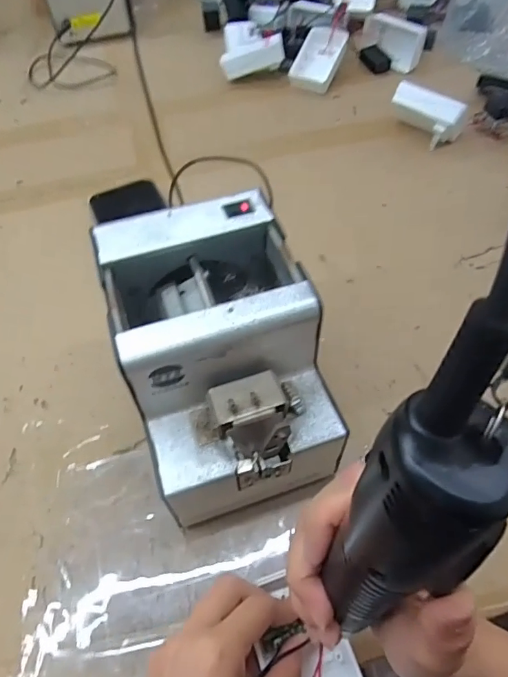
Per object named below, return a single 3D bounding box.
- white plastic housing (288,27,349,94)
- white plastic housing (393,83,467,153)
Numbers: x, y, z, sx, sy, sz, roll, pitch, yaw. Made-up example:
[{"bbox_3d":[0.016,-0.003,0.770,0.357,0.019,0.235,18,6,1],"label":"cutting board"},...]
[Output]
[{"bbox_3d":[0.093,-0.399,0.691,0.059,0.021,0.090,23,83,12],"label":"white plastic housing"},{"bbox_3d":[0.214,-0.279,0.606,0.091,0.056,0.028,36,64,23],"label":"white plastic housing"}]

